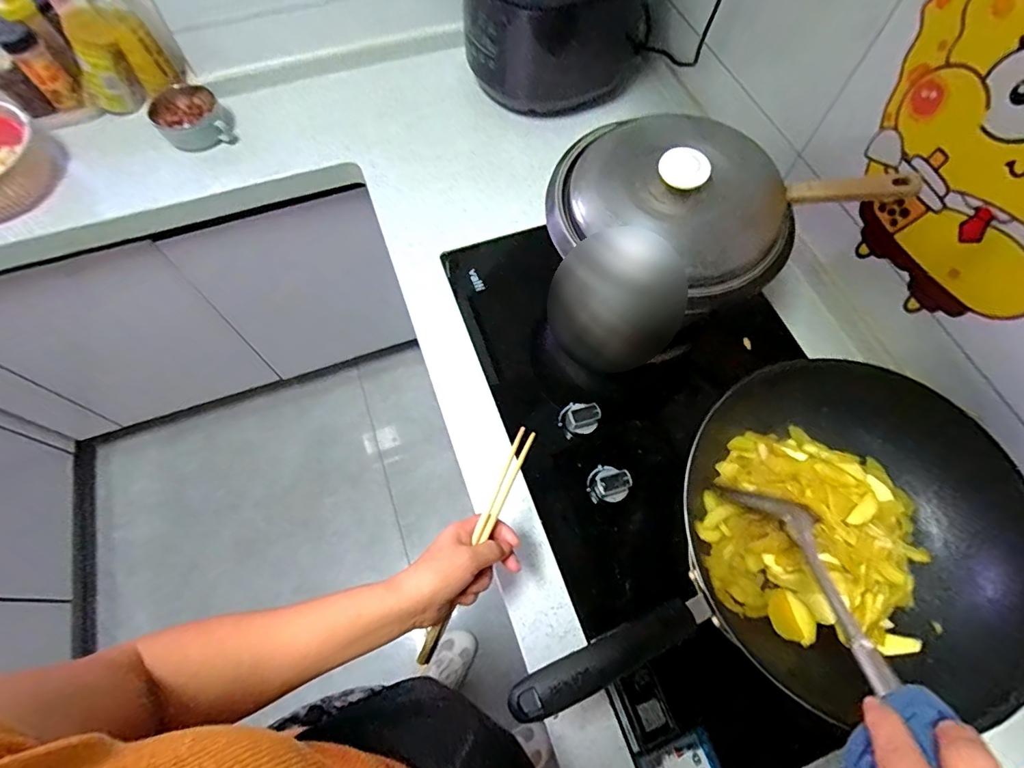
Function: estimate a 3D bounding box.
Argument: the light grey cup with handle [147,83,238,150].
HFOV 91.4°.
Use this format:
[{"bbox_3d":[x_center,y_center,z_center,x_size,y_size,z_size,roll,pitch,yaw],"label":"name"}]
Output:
[{"bbox_3d":[-0.549,-0.455,0.861,0.113,0.046,0.111,-32,70,-15],"label":"light grey cup with handle"}]

